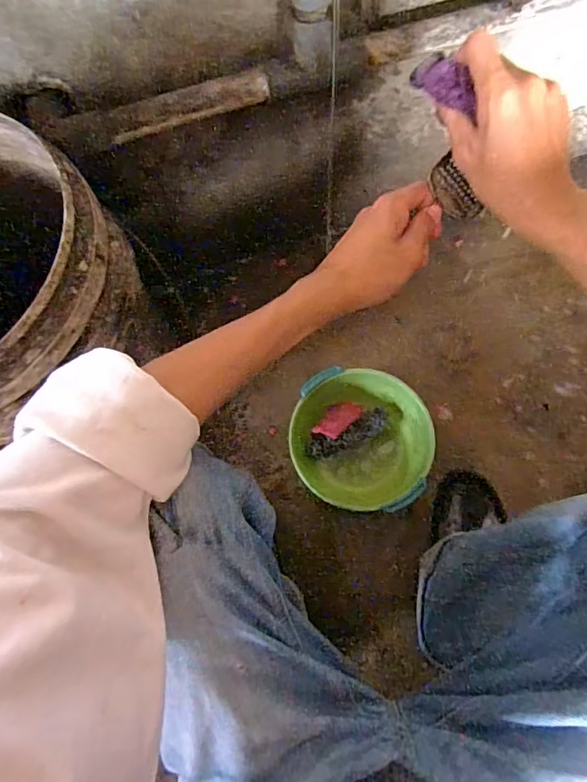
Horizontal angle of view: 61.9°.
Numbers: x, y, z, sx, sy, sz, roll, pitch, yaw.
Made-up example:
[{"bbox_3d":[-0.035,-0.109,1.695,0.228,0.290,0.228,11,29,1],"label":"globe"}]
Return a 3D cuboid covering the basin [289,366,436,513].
[{"bbox_3d":[0.103,0.078,0.762,0.202,0.099,0.198,-1,73,2],"label":"basin"}]

